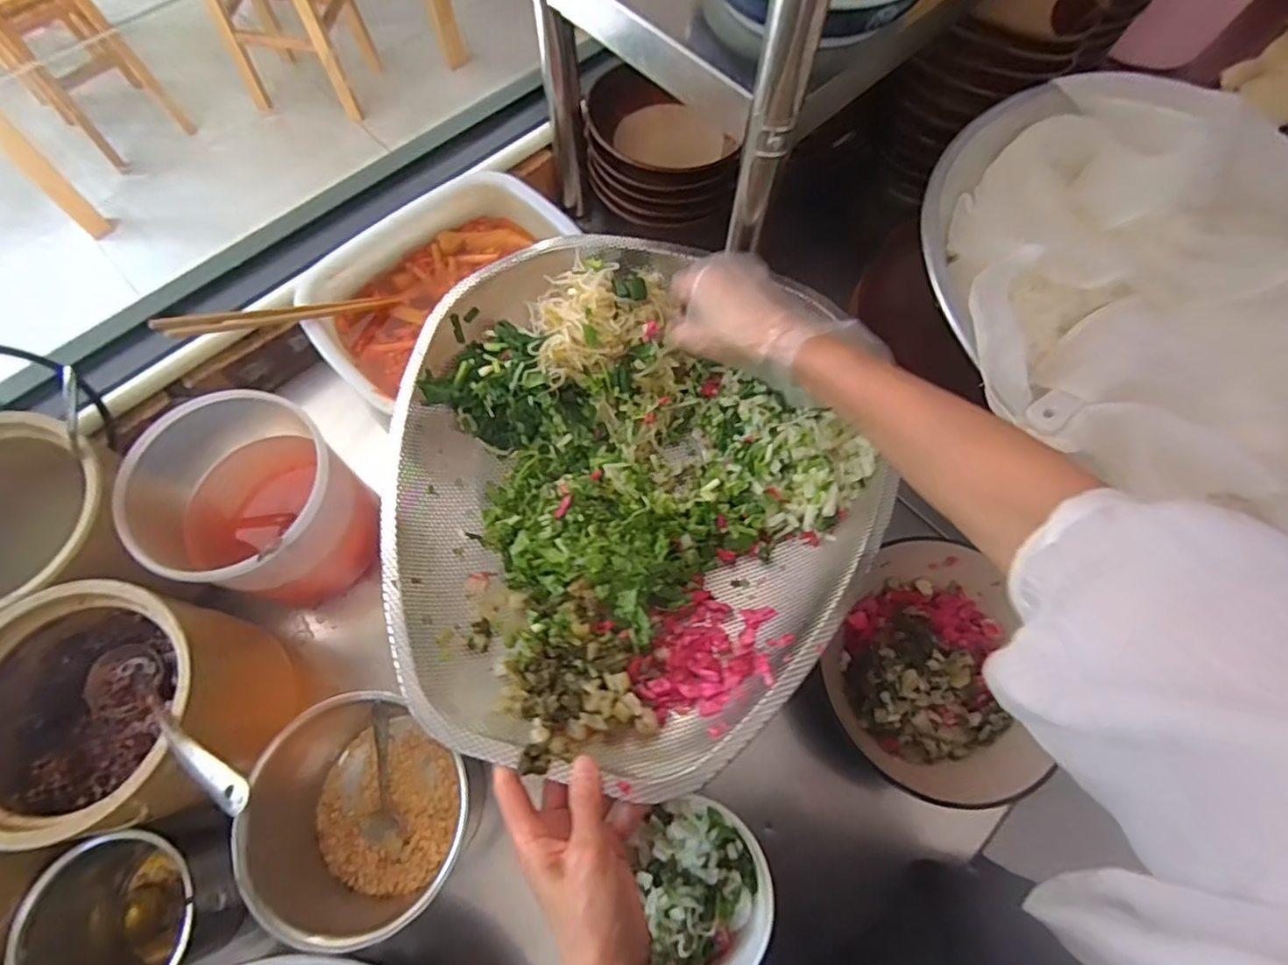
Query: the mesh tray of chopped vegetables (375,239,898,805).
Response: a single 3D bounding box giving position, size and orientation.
[{"bbox_3d":[-0.010,0.003,0.508,0.380,0.073,0.424,12,69,3],"label":"mesh tray of chopped vegetables"}]

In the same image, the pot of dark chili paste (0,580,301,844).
[{"bbox_3d":[-0.380,0.167,0.464,0.152,0.152,0.149,1,69,-1],"label":"pot of dark chili paste"}]

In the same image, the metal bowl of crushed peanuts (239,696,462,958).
[{"bbox_3d":[-0.211,0.249,0.477,0.169,0.128,0.154,1,69,-1],"label":"metal bowl of crushed peanuts"}]

